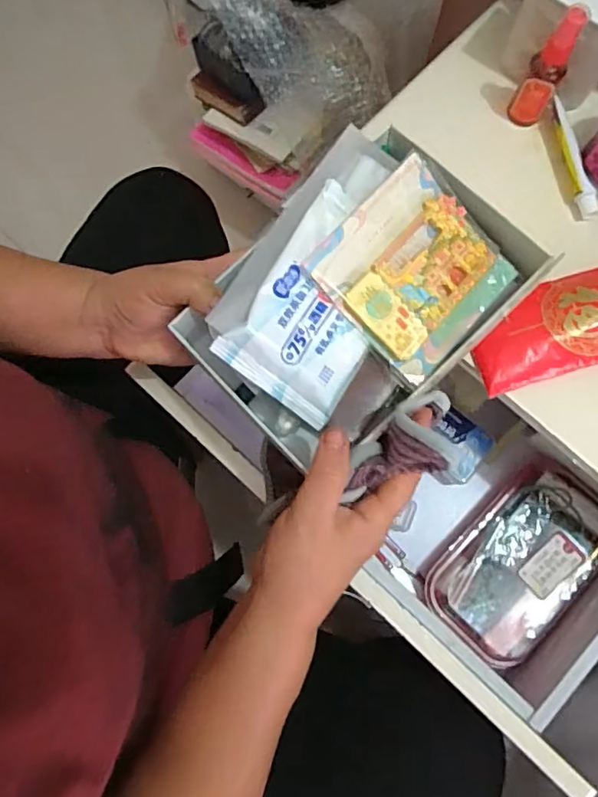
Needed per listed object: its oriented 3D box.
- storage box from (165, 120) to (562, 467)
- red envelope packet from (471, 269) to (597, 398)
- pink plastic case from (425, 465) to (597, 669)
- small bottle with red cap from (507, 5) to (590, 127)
[{"bbox_3d":[0.038,-0.063,0.332,0.129,0.052,0.180,42,81,9],"label":"storage box"},{"bbox_3d":[0.211,-0.060,0.433,0.146,0.034,0.074,-16,78,-3],"label":"red envelope packet"},{"bbox_3d":[0.218,0.161,0.528,0.185,0.039,0.111,-43,81,-8],"label":"pink plastic case"},{"bbox_3d":[0.203,-0.267,0.448,0.029,0.099,0.025,34,80,8],"label":"small bottle with red cap"}]

